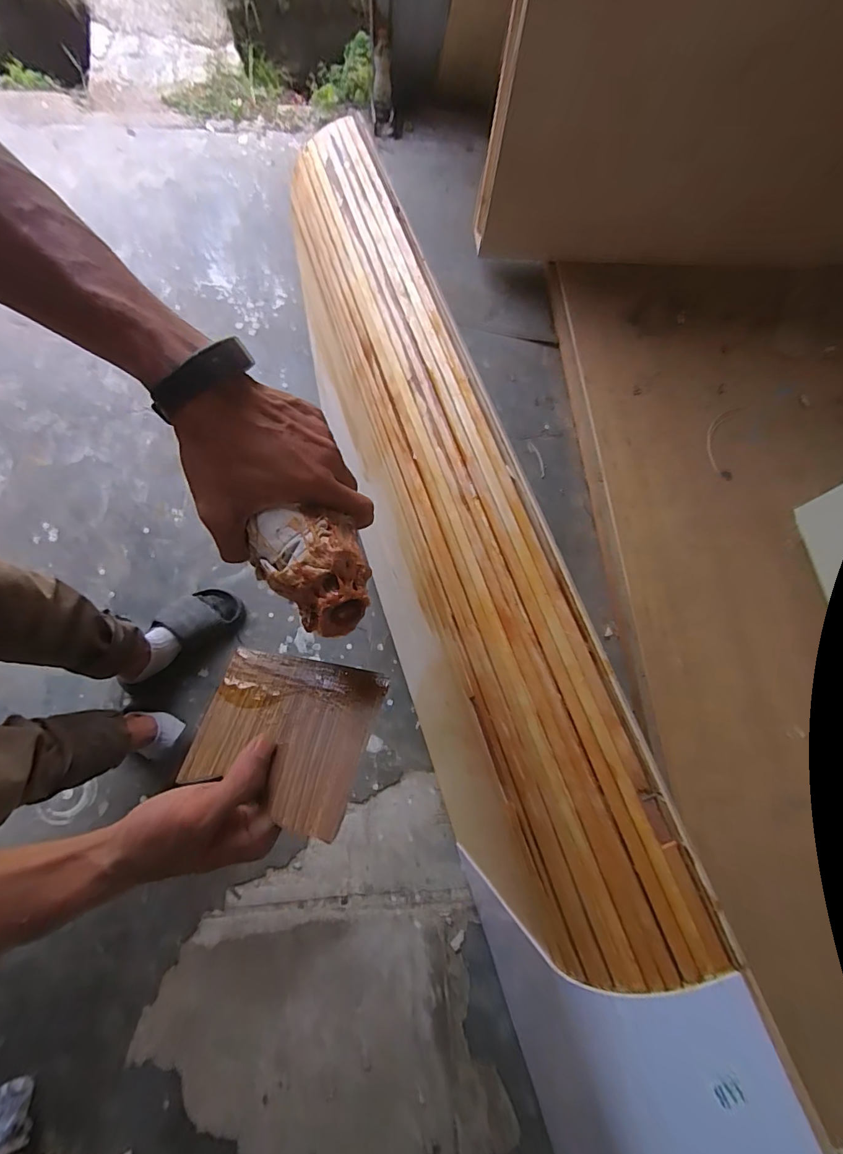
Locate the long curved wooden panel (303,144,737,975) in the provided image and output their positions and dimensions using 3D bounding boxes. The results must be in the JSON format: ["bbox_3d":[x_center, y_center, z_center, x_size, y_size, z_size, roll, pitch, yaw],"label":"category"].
[{"bbox_3d":[0.012,-0.128,0.550,0.172,0.152,1.027,-15,73,-9],"label":"long curved wooden panel"}]

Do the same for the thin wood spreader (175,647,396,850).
[{"bbox_3d":[-0.102,0.112,0.333,0.131,0.006,0.110,9,60,17],"label":"thin wood spreader"}]

